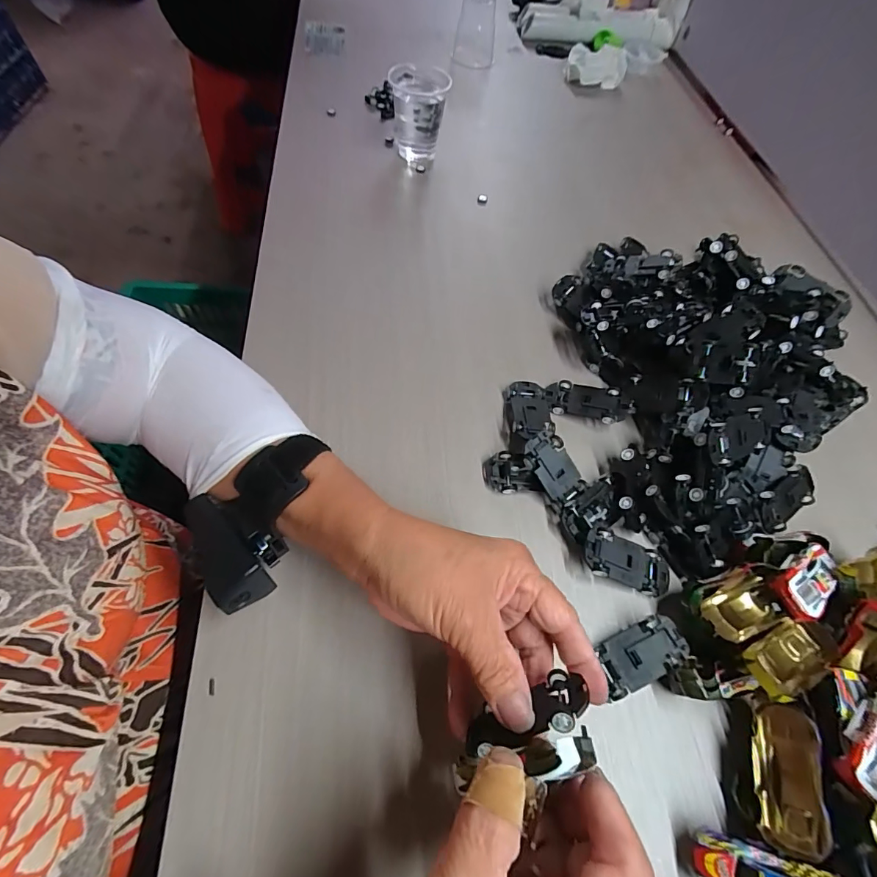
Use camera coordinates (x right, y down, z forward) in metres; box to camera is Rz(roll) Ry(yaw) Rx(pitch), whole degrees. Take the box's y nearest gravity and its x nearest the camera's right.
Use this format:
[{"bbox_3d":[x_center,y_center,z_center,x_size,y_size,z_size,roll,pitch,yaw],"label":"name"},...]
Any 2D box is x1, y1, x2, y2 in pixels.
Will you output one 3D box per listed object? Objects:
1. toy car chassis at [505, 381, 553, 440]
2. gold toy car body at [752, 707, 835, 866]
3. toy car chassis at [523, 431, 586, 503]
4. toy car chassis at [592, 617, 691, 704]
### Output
[{"bbox_3d":[0.072,-0.022,0.345,0.033,0.010,0.062,0,47,-2],"label":"toy car chassis"},{"bbox_3d":[0.185,0.178,0.230,0.030,0.017,0.064,-10,61,38],"label":"gold toy car body"},{"bbox_3d":[0.083,0.020,0.312,0.031,0.008,0.050,-40,96,-12],"label":"toy car chassis"},{"bbox_3d":[0.122,0.133,0.266,0.055,0.014,0.030,-22,66,-16],"label":"toy car chassis"}]

